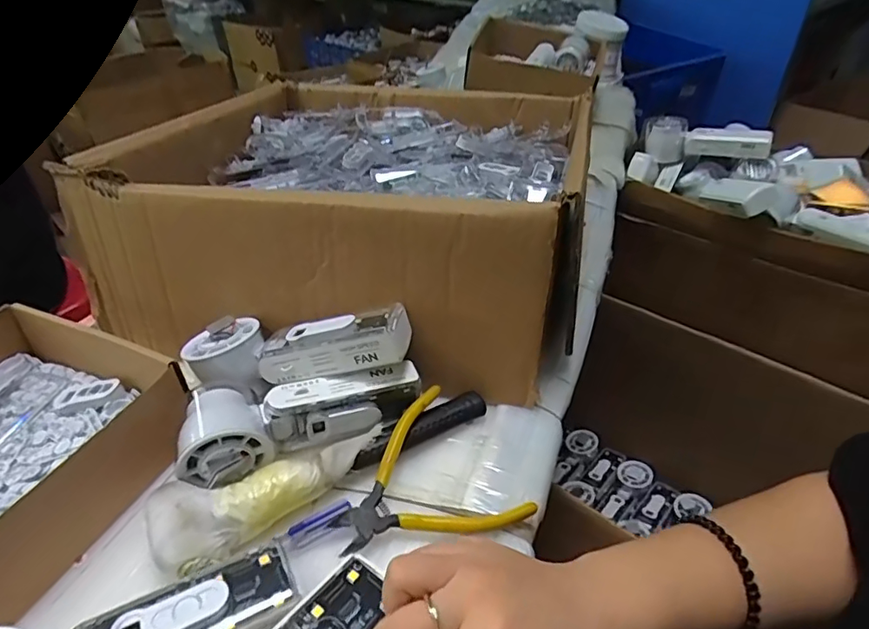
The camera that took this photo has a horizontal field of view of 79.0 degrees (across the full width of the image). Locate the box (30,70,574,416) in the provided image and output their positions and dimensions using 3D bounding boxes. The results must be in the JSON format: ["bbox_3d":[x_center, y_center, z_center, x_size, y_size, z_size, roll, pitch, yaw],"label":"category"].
[{"bbox_3d":[-0.060,-0.120,0.526,0.390,0.153,0.374,7,41,12],"label":"box"}]

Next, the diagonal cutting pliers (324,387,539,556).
[{"bbox_3d":[-0.012,0.111,0.336,0.107,0.028,0.103,-25,44,-24],"label":"diagonal cutting pliers"}]

